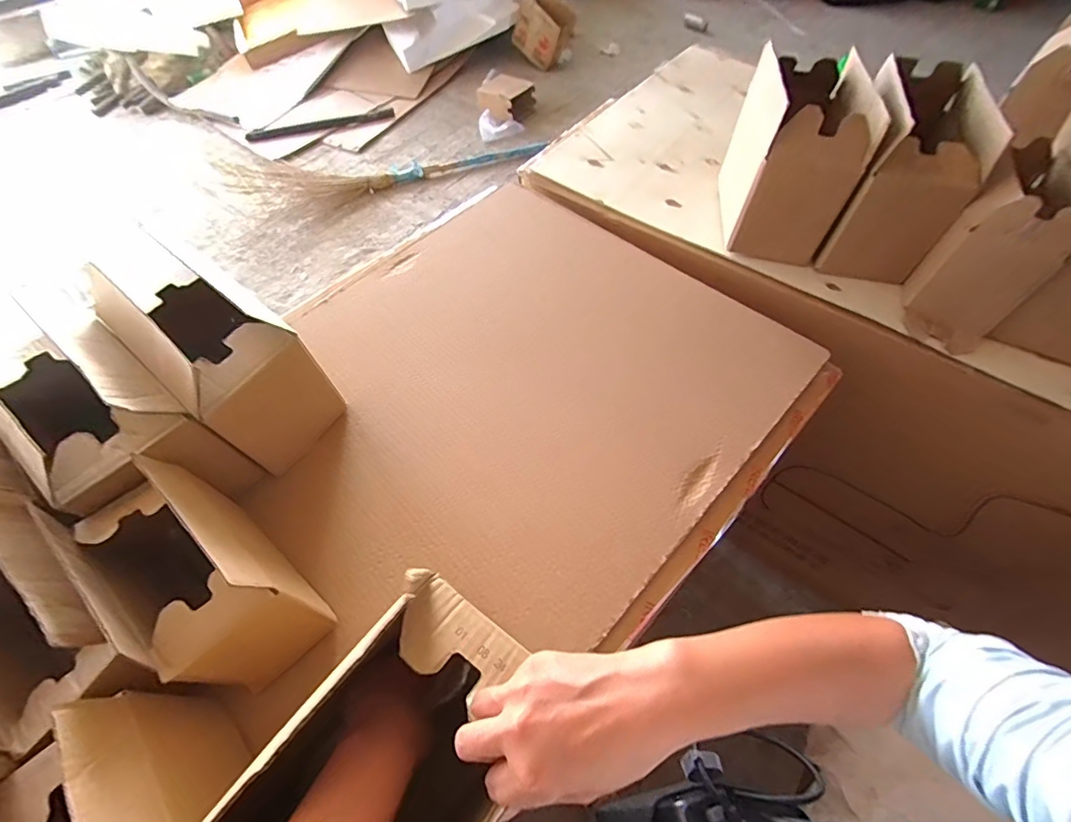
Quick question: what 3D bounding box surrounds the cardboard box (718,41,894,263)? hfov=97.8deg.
[{"bbox_3d":[0.403,-0.404,0.745,0.142,0.217,0.254,7,58,6],"label":"cardboard box"}]

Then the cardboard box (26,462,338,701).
[{"bbox_3d":[-0.328,0.163,0.455,0.228,0.181,0.110,36,65,21],"label":"cardboard box"}]

